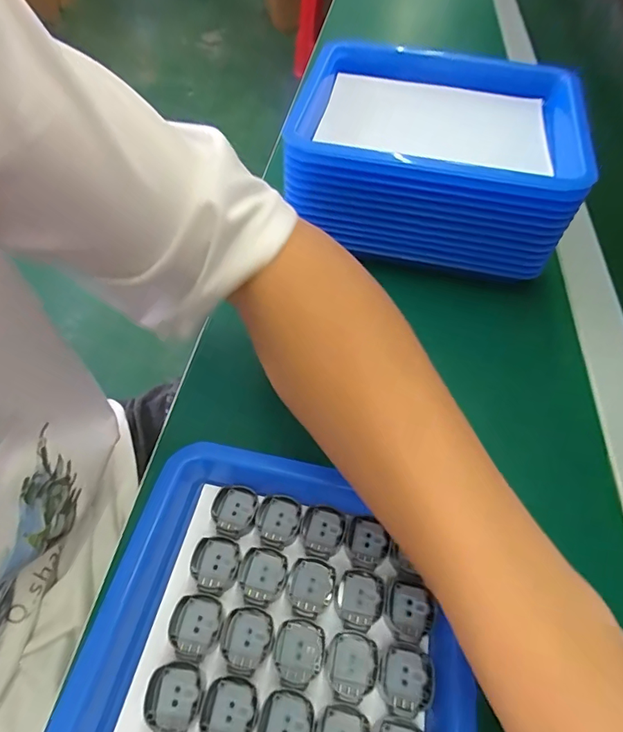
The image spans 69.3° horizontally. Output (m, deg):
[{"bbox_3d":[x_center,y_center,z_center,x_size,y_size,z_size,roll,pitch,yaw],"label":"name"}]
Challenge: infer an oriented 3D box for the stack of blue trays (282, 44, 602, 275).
[{"bbox_3d":[0.104,-0.183,0.387,0.239,0.093,0.197,17,53,8],"label":"stack of blue trays"}]

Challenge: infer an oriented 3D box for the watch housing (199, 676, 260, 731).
[{"bbox_3d":[-0.037,0.156,0.202,0.025,0.004,0.027,16,53,7],"label":"watch housing"}]

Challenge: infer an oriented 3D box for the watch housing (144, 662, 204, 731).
[{"bbox_3d":[-0.063,0.151,0.205,0.025,0.004,0.027,15,53,6],"label":"watch housing"}]

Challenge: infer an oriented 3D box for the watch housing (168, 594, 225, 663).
[{"bbox_3d":[-0.057,0.128,0.222,0.025,0.004,0.027,16,53,7],"label":"watch housing"}]

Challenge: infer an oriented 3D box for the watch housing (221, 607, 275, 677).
[{"bbox_3d":[-0.031,0.134,0.220,0.024,0.004,0.027,11,53,3],"label":"watch housing"}]

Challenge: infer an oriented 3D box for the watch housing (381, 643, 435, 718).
[{"bbox_3d":[0.045,0.147,0.212,0.024,0.004,0.027,16,53,8],"label":"watch housing"}]

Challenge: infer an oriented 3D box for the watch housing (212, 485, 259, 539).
[{"bbox_3d":[-0.044,0.083,0.257,0.026,0.004,0.028,16,53,7],"label":"watch housing"}]

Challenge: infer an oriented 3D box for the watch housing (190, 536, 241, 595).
[{"bbox_3d":[-0.051,0.105,0.239,0.025,0.004,0.027,12,53,4],"label":"watch housing"}]

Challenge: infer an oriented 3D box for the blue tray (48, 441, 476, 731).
[{"bbox_3d":[-0.021,0.155,0.209,0.187,0.038,0.211,11,53,4],"label":"blue tray"}]

